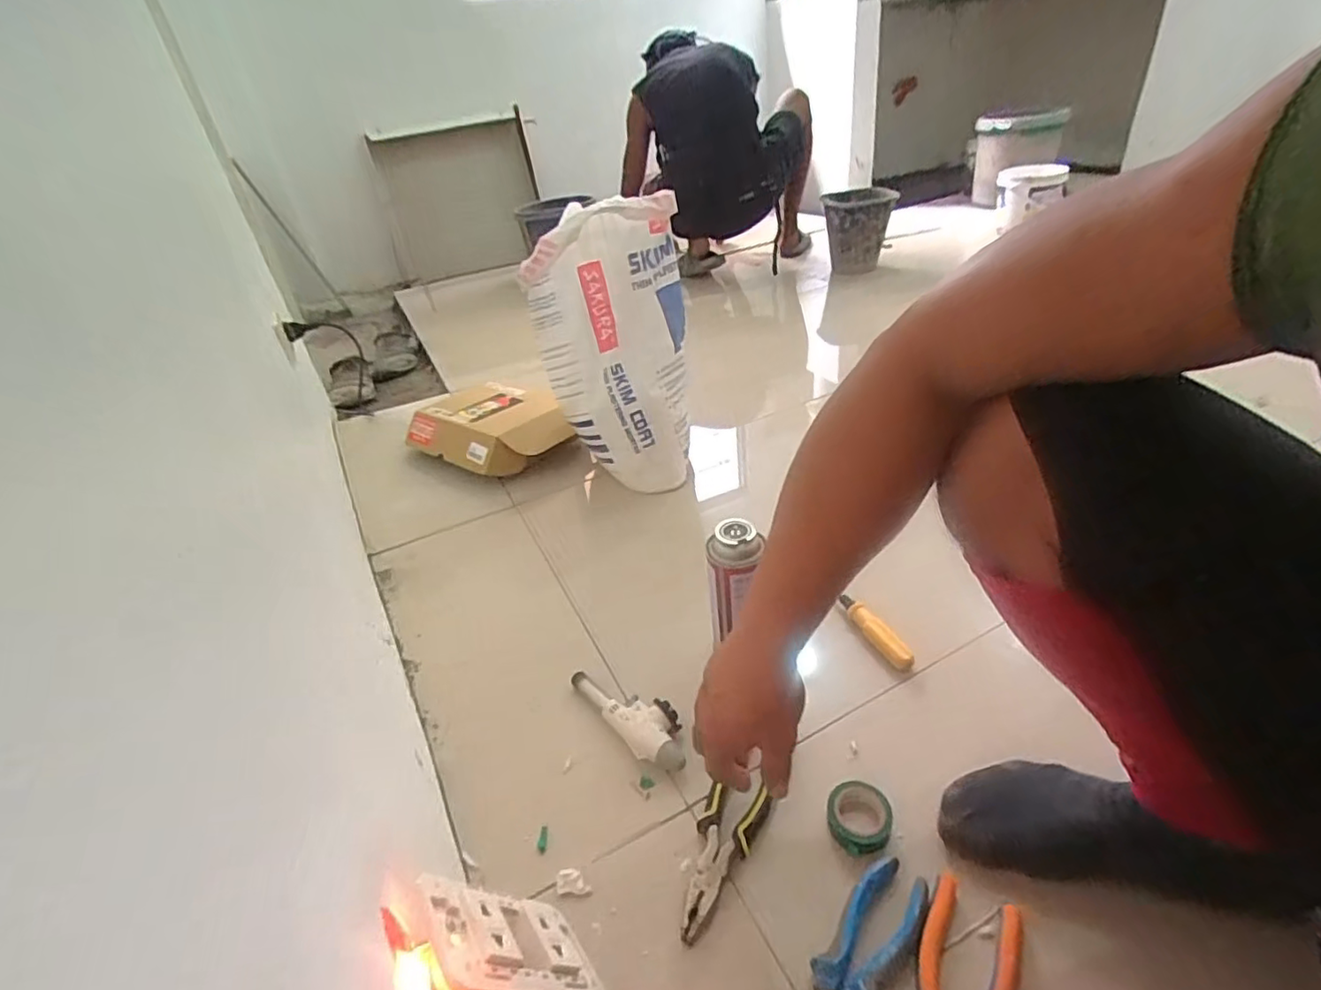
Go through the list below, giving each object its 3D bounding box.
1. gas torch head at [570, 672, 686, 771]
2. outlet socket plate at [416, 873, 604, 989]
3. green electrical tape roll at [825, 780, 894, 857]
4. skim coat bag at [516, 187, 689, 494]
[{"bbox_3d":[-0.030,0.236,0.662,0.059,0.039,0.169,-29,40,-27],"label":"gas torch head"},{"bbox_3d":[-0.070,0.222,0.303,0.011,0.105,0.062,-50,42,-9],"label":"outlet socket plate"},{"bbox_3d":[0.179,0.291,0.549,0.054,0.026,0.053,-5,34,3],"label":"green electrical tape roll"},{"bbox_3d":[-0.076,-0.238,1.015,0.238,0.428,0.231,-7,35,3],"label":"skim coat bag"}]

